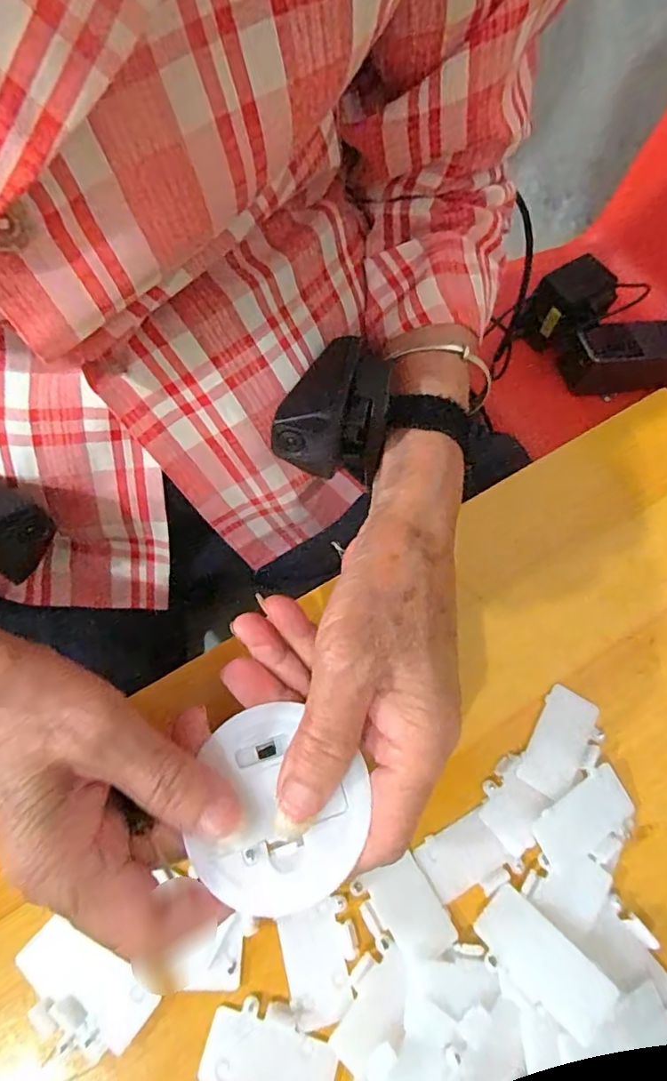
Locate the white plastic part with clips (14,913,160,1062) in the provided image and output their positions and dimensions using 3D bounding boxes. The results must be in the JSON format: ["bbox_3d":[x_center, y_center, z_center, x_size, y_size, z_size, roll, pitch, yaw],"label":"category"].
[{"bbox_3d":[-0.095,0.169,0.205,0.053,0.005,0.028,31,68,8],"label":"white plastic part with clips"}]

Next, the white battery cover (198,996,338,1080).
[{"bbox_3d":[-0.023,0.188,0.199,0.047,0.004,0.028,15,67,2],"label":"white battery cover"}]

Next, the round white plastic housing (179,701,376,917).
[{"bbox_3d":[-0.019,0.094,0.196,0.059,0.012,0.065,4,64,1],"label":"round white plastic housing"}]

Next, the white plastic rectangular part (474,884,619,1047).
[{"bbox_3d":[0.077,0.155,0.203,0.023,0.004,0.047,-40,45,-18],"label":"white plastic rectangular part"}]

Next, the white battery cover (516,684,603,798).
[{"bbox_3d":[0.104,0.092,0.247,0.027,0.004,0.047,32,68,9],"label":"white battery cover"}]

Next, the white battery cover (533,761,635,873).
[{"bbox_3d":[0.107,0.119,0.232,0.048,0.008,0.026,-31,73,-16],"label":"white battery cover"}]

